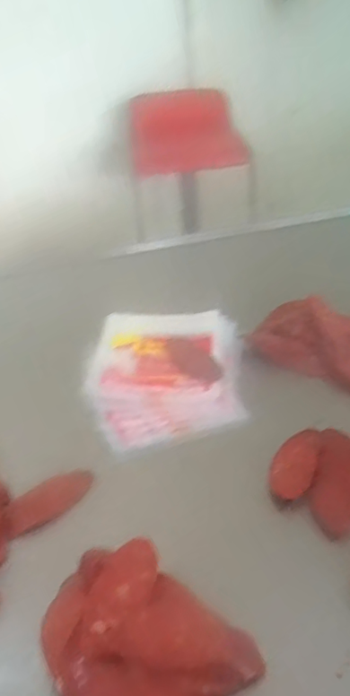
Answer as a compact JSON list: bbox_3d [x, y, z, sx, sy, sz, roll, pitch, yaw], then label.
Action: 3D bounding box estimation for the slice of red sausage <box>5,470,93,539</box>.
[{"bbox_3d":[-0.116,0.141,0.508,0.086,0.023,0.025,-26,41,-27],"label":"slice of red sausage"}]

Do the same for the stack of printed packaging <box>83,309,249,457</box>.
[{"bbox_3d":[-0.010,0.027,0.669,0.185,0.021,0.255,-3,36,2],"label":"stack of printed packaging"}]

